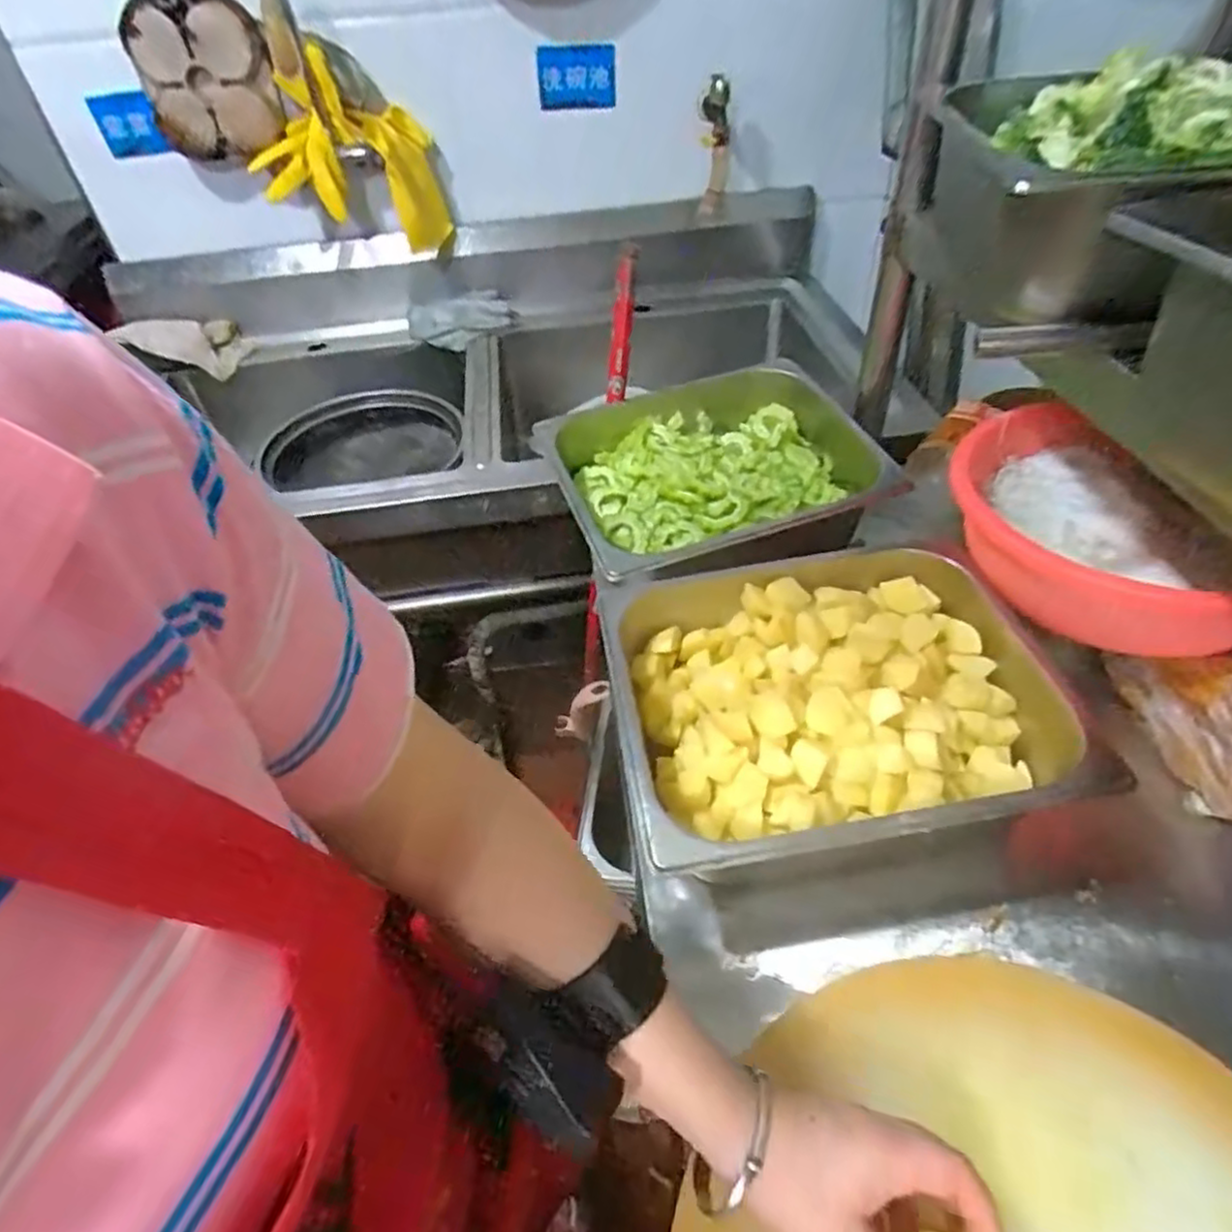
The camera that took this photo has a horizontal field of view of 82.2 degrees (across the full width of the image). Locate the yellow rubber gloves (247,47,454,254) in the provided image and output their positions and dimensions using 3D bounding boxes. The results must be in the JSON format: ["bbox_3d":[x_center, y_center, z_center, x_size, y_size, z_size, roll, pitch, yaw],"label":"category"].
[{"bbox_3d":[-0.423,-0.722,1.127,0.277,0.262,0.088,-18,47,-14],"label":"yellow rubber gloves"}]

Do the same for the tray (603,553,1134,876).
[{"bbox_3d":[0.161,0.062,0.533,0.310,0.074,0.252,-6,45,-2],"label":"tray"}]

